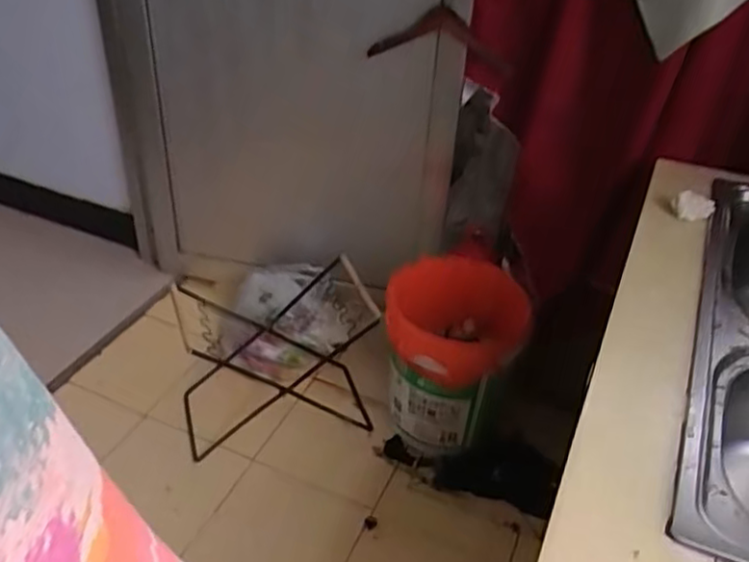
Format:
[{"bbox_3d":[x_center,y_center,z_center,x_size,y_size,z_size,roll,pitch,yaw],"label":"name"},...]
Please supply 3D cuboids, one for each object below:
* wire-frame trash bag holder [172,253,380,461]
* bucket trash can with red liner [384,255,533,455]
[{"bbox_3d":[-0.227,0.148,1.610,0.413,0.326,0.302,-11,39,-19],"label":"wire-frame trash bag holder"},{"bbox_3d":[0.161,0.179,1.571,0.252,0.399,0.247,2,37,-2],"label":"bucket trash can with red liner"}]

